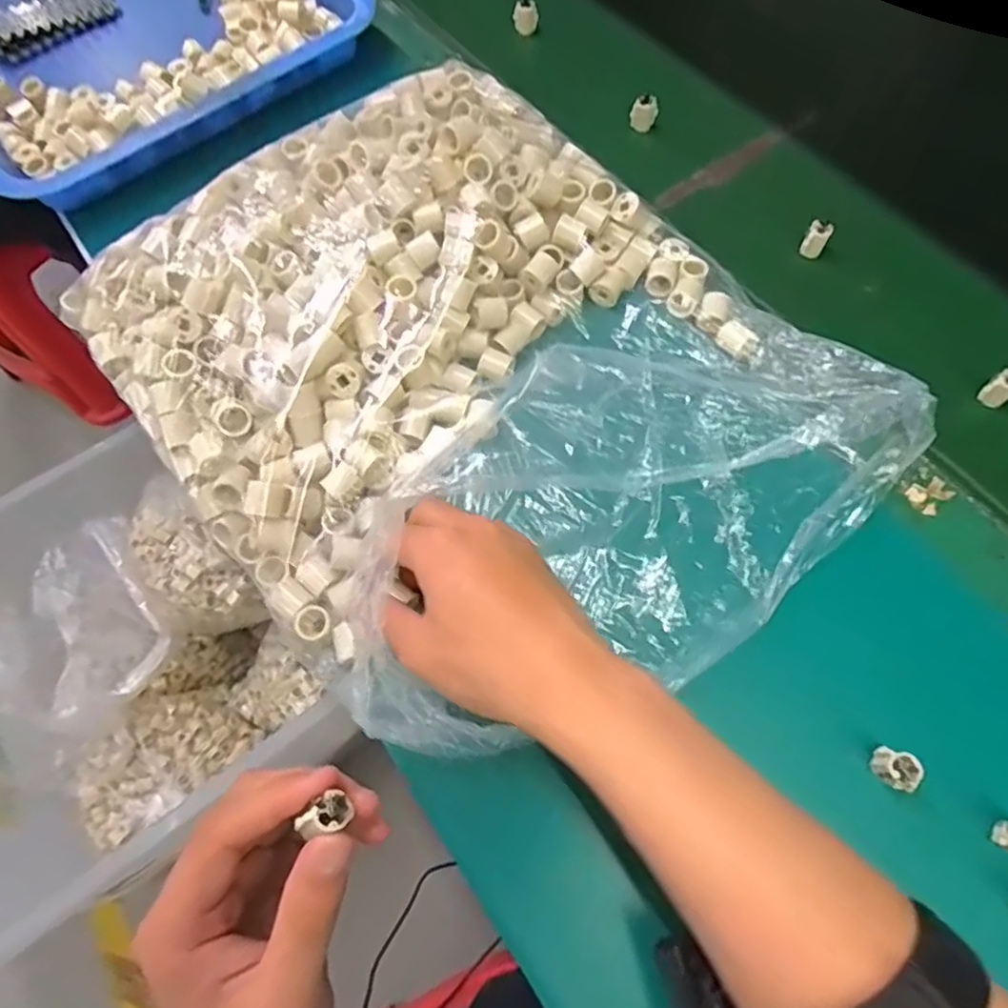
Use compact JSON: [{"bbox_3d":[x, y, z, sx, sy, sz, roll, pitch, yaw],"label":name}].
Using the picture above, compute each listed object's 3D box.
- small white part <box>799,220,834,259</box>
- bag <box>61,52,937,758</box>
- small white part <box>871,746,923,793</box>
[{"bbox_3d":[0.216,-0.183,0.445,0.015,0.023,0.012,25,69,13],"label":"small white part"},{"bbox_3d":[-0.018,-0.080,0.383,0.334,0.071,0.413,-40,70,-14],"label":"bag"},{"bbox_3d":[0.185,0.124,0.301,0.014,0.016,0.017,14,67,9],"label":"small white part"}]

